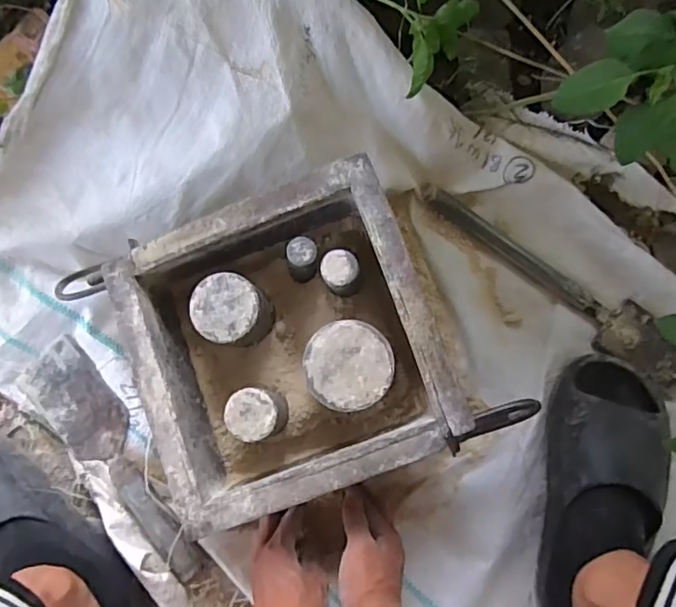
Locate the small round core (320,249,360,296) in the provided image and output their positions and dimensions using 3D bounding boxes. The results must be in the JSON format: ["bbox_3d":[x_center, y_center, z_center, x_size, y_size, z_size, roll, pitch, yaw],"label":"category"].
[{"bbox_3d":[0.004,-0.026,0.515,0.030,0.065,0.031,0,80,1],"label":"small round core"}]

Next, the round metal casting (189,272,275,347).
[{"bbox_3d":[-0.092,0.007,0.521,0.055,0.070,0.057,0,80,1],"label":"round metal casting"}]

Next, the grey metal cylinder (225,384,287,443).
[{"bbox_3d":[-0.069,0.095,0.510,0.042,0.067,0.042,0,80,1],"label":"grey metal cylinder"}]

